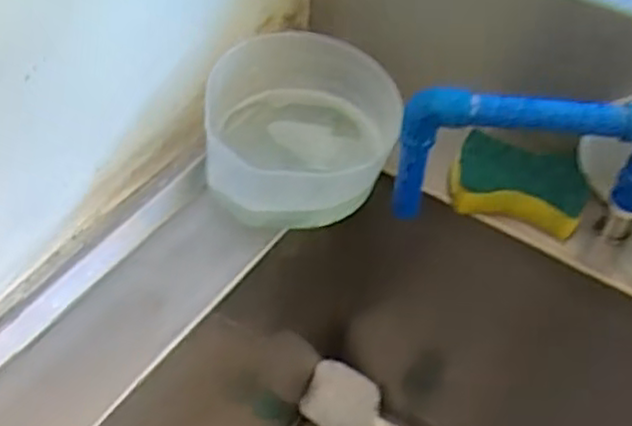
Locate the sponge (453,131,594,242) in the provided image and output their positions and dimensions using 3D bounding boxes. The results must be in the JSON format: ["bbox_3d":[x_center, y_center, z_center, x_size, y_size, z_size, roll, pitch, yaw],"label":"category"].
[{"bbox_3d":[0.154,-0.025,0.546,0.096,0.027,0.067,13,50,7],"label":"sponge"}]

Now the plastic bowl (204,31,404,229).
[{"bbox_3d":[-0.012,-0.067,0.528,0.131,0.074,0.142,2,50,-2],"label":"plastic bowl"}]

